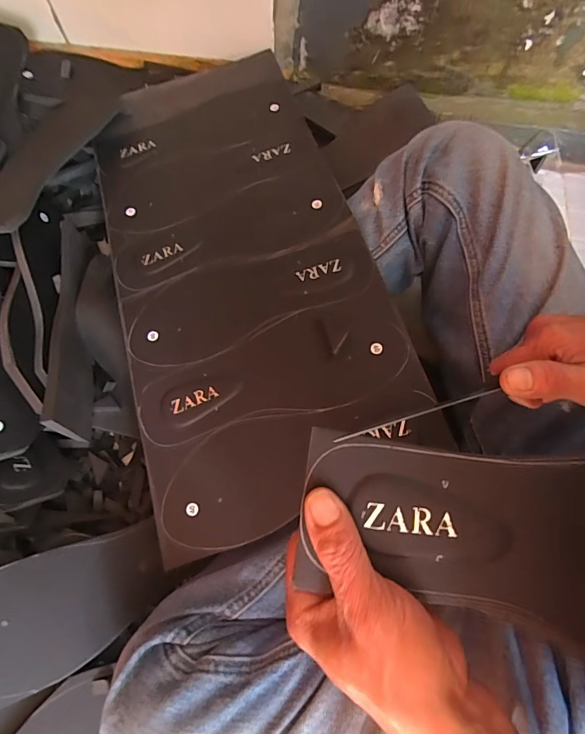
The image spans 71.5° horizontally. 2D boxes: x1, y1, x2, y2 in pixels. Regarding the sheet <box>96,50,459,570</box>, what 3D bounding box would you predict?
[{"bbox_3d":[-0.061,-0.120,0.432,0.255,0.013,0.538,-19,69,2],"label":"sheet"}]

